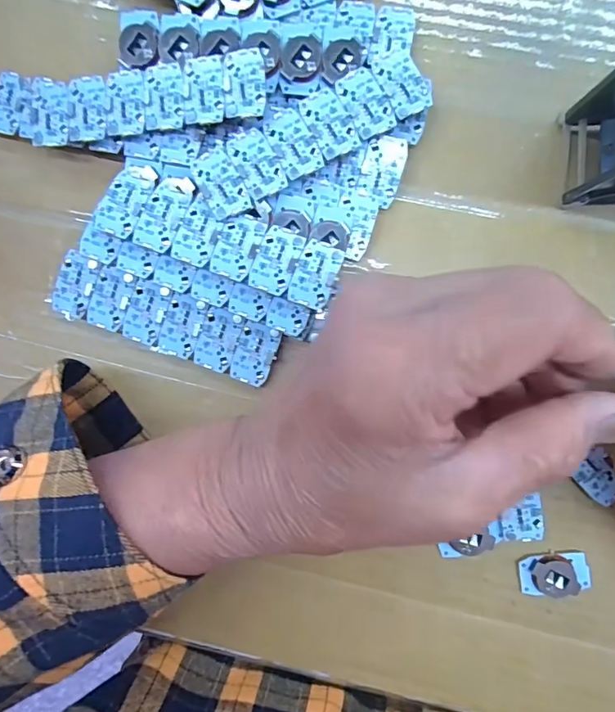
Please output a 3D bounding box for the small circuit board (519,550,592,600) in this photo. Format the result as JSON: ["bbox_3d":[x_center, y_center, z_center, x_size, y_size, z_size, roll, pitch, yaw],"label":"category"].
[{"bbox_3d":[0.110,0.097,0.207,0.029,0.005,0.018,-9,90,3],"label":"small circuit board"}]

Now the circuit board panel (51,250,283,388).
[{"bbox_3d":[-0.066,-0.017,0.218,0.107,0.006,0.029,21,91,3],"label":"circuit board panel"}]

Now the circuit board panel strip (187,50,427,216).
[{"bbox_3d":[0.001,-0.097,0.204,0.106,0.004,0.029,-30,87,0],"label":"circuit board panel strip"}]

